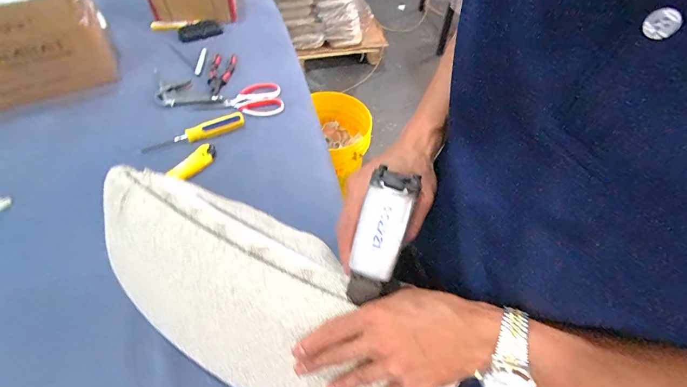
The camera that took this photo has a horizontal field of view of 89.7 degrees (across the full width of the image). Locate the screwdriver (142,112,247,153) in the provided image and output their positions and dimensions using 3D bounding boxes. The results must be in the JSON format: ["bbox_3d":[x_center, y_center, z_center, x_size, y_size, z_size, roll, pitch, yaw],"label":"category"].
[{"bbox_3d":[-0.295,-0.121,0.682,0.194,0.032,0.022,-20,56,-17],"label":"screwdriver"}]

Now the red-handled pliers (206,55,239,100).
[{"bbox_3d":[-0.284,-0.278,0.805,0.053,0.022,0.153,1,53,-2],"label":"red-handled pliers"}]

